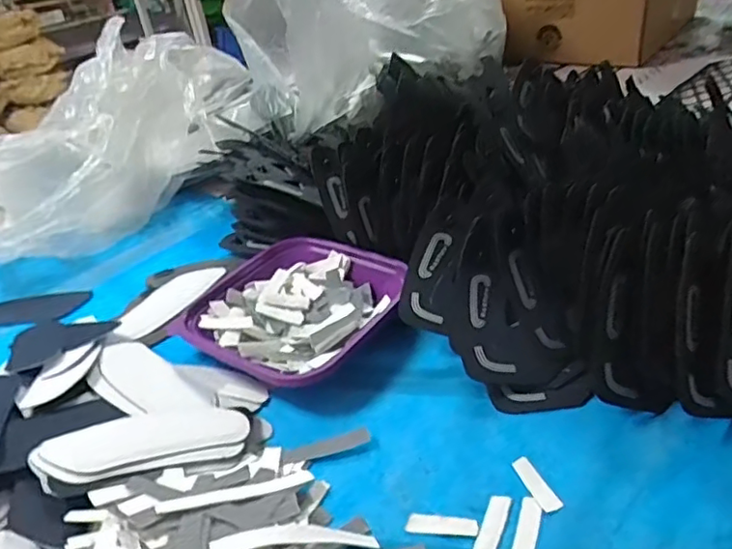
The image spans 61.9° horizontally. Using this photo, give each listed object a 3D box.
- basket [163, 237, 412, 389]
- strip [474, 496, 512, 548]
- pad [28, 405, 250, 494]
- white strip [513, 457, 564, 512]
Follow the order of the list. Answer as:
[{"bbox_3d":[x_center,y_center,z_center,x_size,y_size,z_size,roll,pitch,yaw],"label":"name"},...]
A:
[{"bbox_3d":[-0.067,0.031,0.592,0.189,0.042,0.181,11,38,28],"label":"basket"},{"bbox_3d":[0.084,0.165,0.405,0.015,0.004,0.047,9,37,26],"label":"strip"},{"bbox_3d":[-0.171,0.129,0.474,0.151,0.007,0.075,-8,27,-25],"label":"pad"},{"bbox_3d":[0.120,0.146,0.427,0.014,0.004,0.046,-17,33,-12],"label":"white strip"}]

